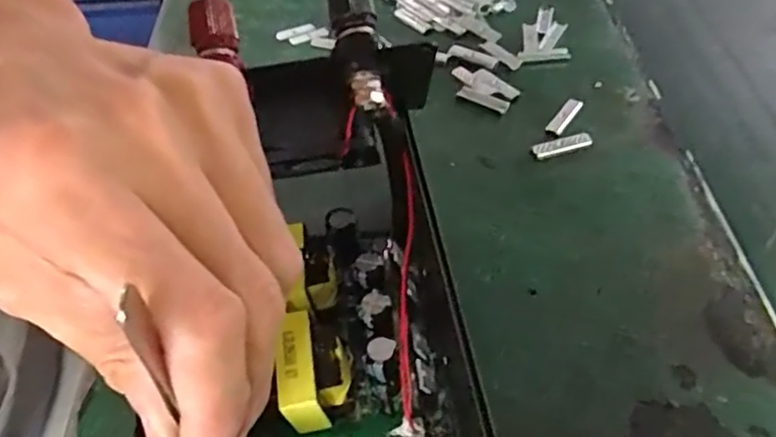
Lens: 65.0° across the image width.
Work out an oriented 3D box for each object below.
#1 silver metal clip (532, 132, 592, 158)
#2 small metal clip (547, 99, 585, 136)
[{"bbox_3d":[0.089,-0.038,0.310,0.031,0.004,0.007,-13,51,-7],"label":"silver metal clip"},{"bbox_3d":[0.093,-0.055,0.323,0.009,0.004,0.030,27,57,24],"label":"small metal clip"}]

